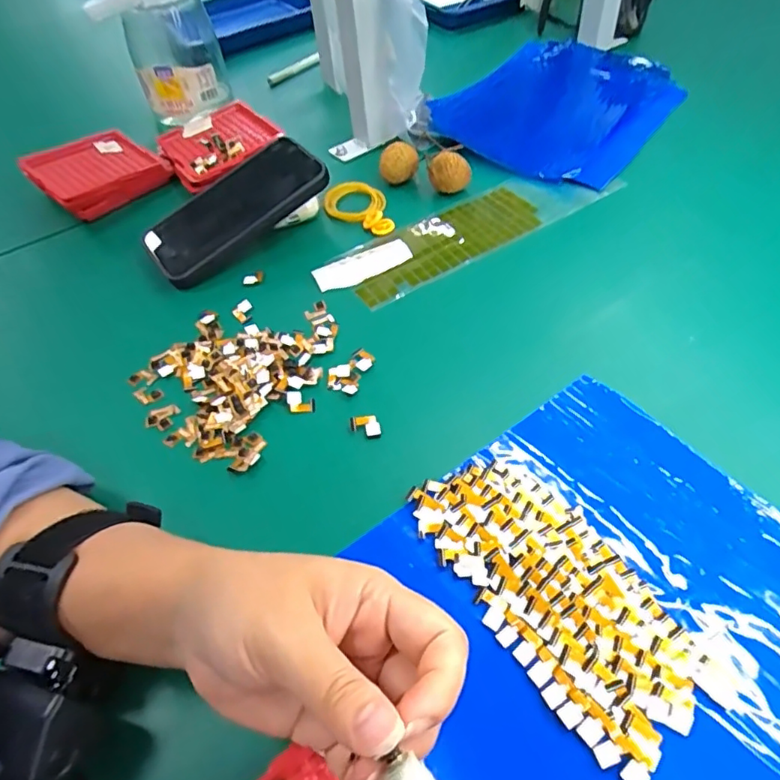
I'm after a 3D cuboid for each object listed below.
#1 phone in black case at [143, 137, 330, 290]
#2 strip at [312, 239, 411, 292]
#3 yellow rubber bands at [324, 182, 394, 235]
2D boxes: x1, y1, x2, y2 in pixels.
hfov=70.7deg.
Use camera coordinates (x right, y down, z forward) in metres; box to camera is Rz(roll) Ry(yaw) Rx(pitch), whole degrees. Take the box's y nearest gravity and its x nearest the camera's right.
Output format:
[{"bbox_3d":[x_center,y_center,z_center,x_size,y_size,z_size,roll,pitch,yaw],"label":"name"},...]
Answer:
[{"bbox_3d":[-0.131,-0.153,0.462,0.156,0.018,0.081,-39,57,-10],"label":"phone in black case"},{"bbox_3d":[-0.021,-0.101,0.448,0.083,0.004,0.029,-25,61,-15],"label":"strip"},{"bbox_3d":[-0.030,-0.167,0.497,0.054,0.010,0.078,-11,52,-5],"label":"yellow rubber bands"}]

